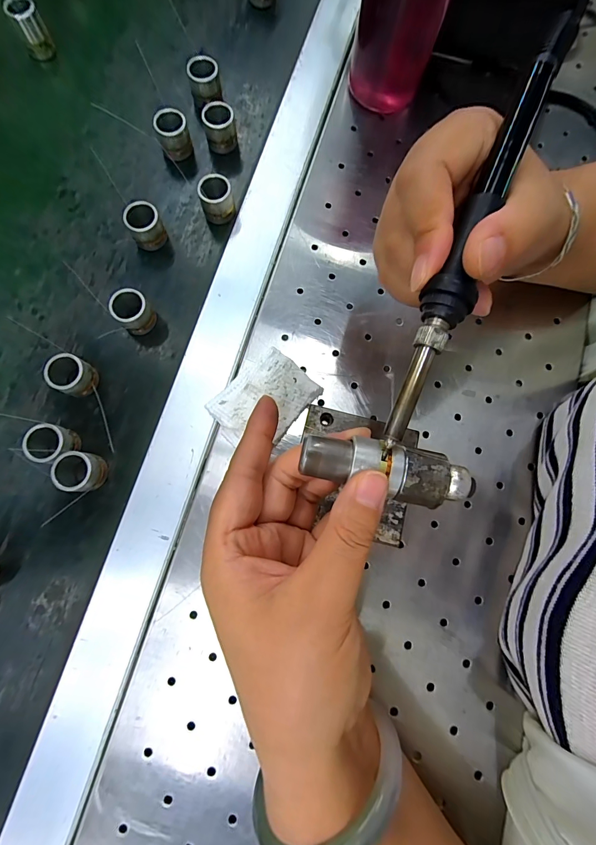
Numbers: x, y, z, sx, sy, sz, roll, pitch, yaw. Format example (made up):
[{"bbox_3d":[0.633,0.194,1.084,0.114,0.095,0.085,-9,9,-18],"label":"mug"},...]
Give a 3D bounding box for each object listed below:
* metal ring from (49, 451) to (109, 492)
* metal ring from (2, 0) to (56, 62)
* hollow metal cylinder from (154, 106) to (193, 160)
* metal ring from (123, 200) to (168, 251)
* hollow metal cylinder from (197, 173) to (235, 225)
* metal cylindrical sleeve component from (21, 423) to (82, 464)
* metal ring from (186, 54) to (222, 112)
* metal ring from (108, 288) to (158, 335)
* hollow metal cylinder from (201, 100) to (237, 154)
[{"bbox_3d":[-0.142,0.032,0.237,0.024,0.026,0.025,0,79,-1],"label":"metal ring"},{"bbox_3d":[-0.221,-0.326,0.302,0.022,0.039,0.022,0,79,-1],"label":"metal ring"},{"bbox_3d":[-0.098,-0.227,0.286,0.024,0.026,0.024,0,79,-1],"label":"hollow metal cylinder"},{"bbox_3d":[-0.113,-0.146,0.270,0.023,0.027,0.021,0,79,-1],"label":"metal ring"},{"bbox_3d":[-0.061,-0.168,0.274,0.023,0.027,0.023,0,79,-1],"label":"hollow metal cylinder"},{"bbox_3d":[-0.161,0.015,0.240,0.024,0.025,0.024,0,79,-1],"label":"metal cylindrical sleeve component"},{"bbox_3d":[-0.076,-0.277,0.297,0.024,0.027,0.024,0,79,-1],"label":"metal ring"},{"bbox_3d":[-0.116,-0.078,0.256,0.024,0.027,0.023,0,79,-1],"label":"metal ring"},{"bbox_3d":[-0.062,-0.233,0.288,0.024,0.026,0.024,-7,79,-2],"label":"hollow metal cylinder"}]

